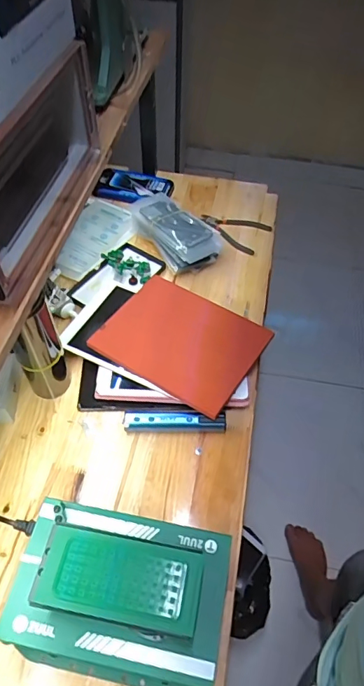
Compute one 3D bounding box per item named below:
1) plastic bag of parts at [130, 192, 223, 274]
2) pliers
[{"bbox_3d":[-0.027,-0.233,0.936,0.112,0.051,0.234,-37,63,-26],"label":"plastic bag of parts"},{"bbox_3d":[0.112,-0.253,0.993,0.144,0.011,0.102,33,59,20],"label":"pliers"}]

